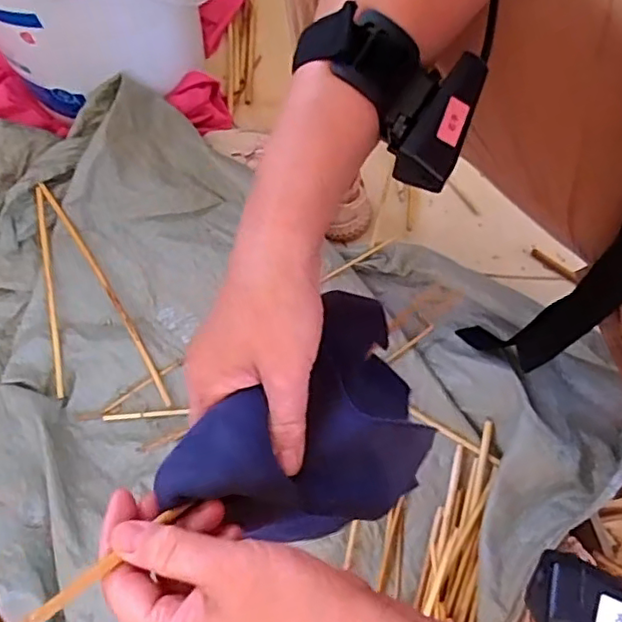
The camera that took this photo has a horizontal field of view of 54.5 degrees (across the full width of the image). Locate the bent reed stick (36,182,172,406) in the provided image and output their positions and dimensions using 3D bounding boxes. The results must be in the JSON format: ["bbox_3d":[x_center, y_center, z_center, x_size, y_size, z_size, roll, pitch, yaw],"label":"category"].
[{"bbox_3d":[-0.278,-0.001,0.692,0.109,0.051,0.287,-28,76,-8],"label":"bent reed stick"}]

